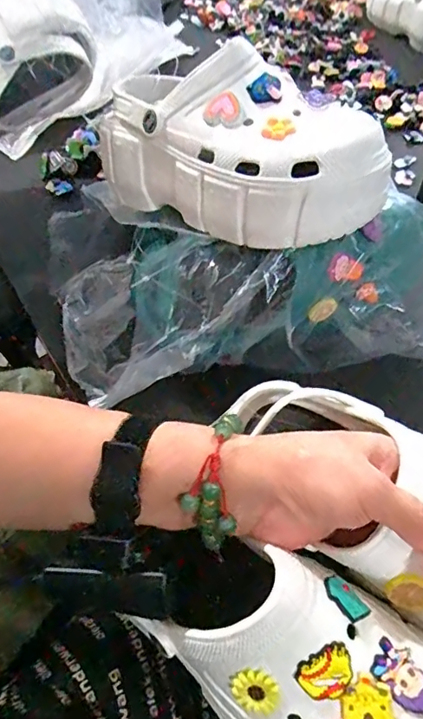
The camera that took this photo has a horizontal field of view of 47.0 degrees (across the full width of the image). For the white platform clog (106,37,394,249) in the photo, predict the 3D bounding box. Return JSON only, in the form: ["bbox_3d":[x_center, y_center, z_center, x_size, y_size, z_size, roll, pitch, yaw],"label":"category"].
[{"bbox_3d":[0.014,-0.152,0.367,0.226,0.101,0.089,28,61,21],"label":"white platform clog"}]

